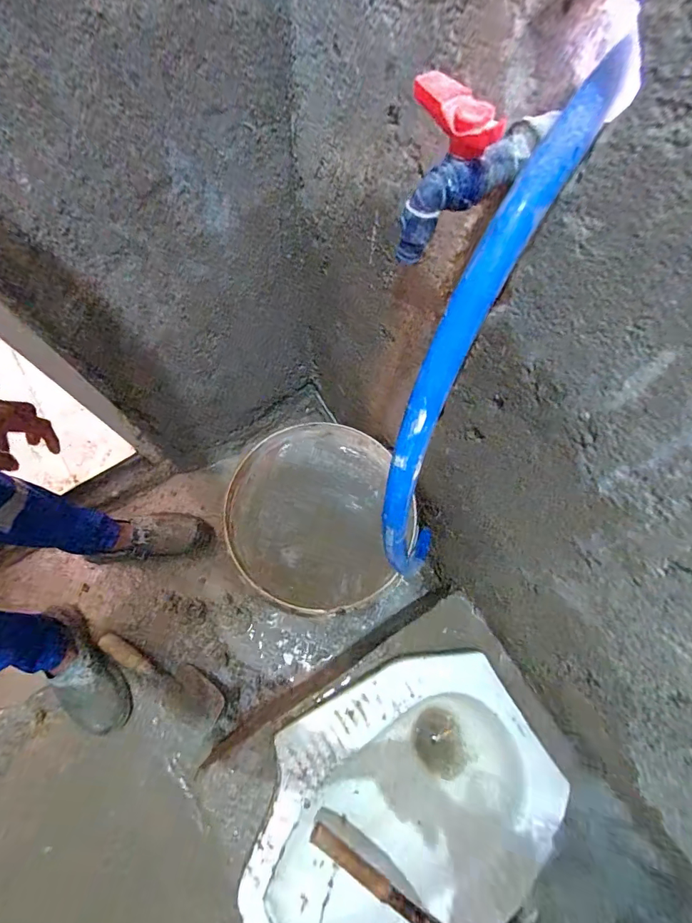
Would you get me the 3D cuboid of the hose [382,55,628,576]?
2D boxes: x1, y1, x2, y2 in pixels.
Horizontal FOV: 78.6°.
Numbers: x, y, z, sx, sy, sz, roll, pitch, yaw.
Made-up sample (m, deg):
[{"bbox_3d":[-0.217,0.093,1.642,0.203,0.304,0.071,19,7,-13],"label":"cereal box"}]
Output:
[{"bbox_3d":[0.074,-0.024,0.311,0.068,0.409,0.071,17,37,4],"label":"hose"}]

